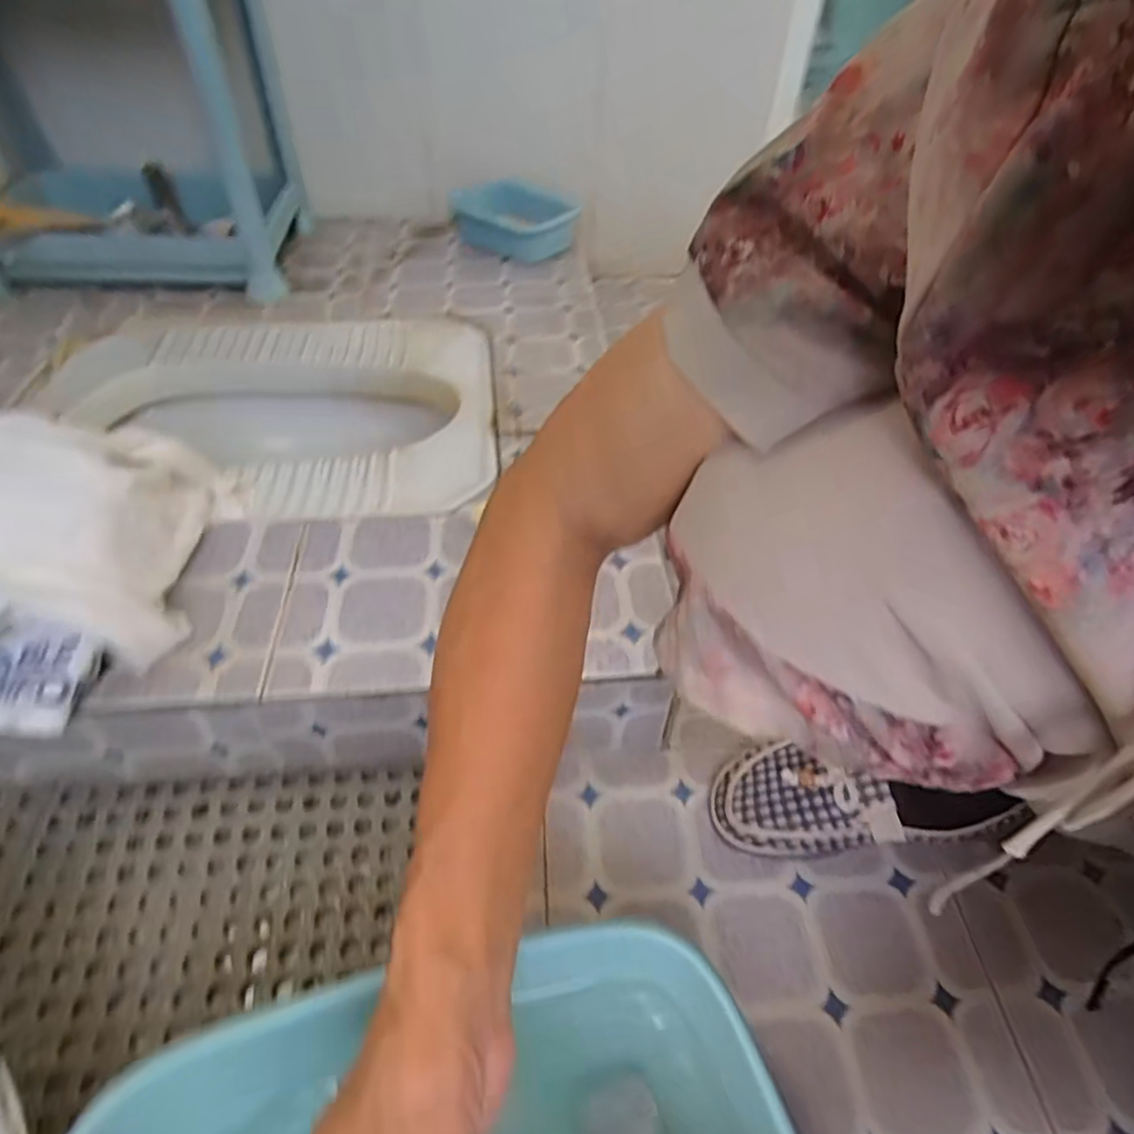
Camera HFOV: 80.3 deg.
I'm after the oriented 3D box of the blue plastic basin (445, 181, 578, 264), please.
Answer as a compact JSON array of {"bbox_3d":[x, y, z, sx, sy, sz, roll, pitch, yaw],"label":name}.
[{"bbox_3d":[-0.066,-0.496,0.961,0.154,0.066,0.129,-20,51,-21],"label":"blue plastic basin"}]

